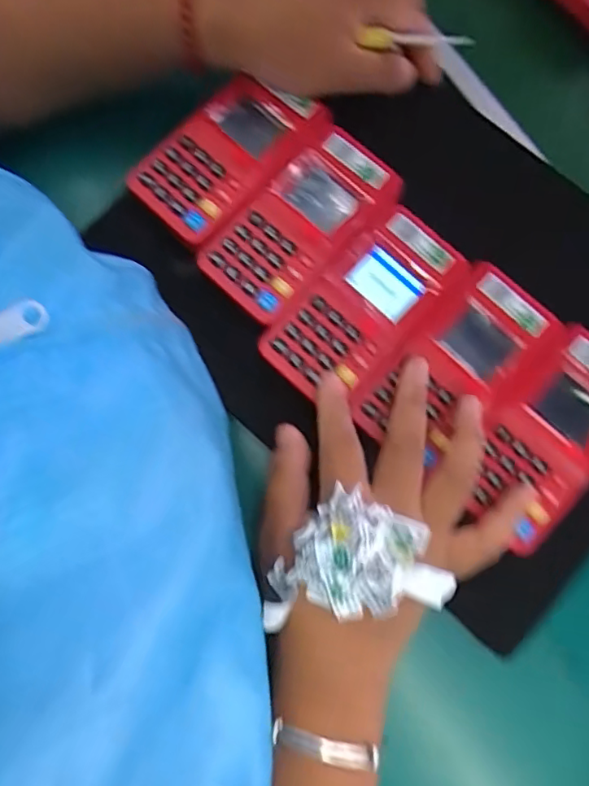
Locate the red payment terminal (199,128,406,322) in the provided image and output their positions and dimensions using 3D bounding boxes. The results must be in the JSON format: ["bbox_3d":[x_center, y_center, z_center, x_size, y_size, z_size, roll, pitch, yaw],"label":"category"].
[{"bbox_3d":[0.004,-0.099,0.330,0.062,0.015,0.115,43,81,9],"label":"red payment terminal"}]

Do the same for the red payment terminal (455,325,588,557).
[{"bbox_3d":[0.139,0.022,0.305,0.064,0.011,0.118,42,81,9],"label":"red payment terminal"}]

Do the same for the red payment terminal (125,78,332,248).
[{"bbox_3d":[-0.041,-0.143,0.335,0.060,0.014,0.111,43,81,9],"label":"red payment terminal"}]

